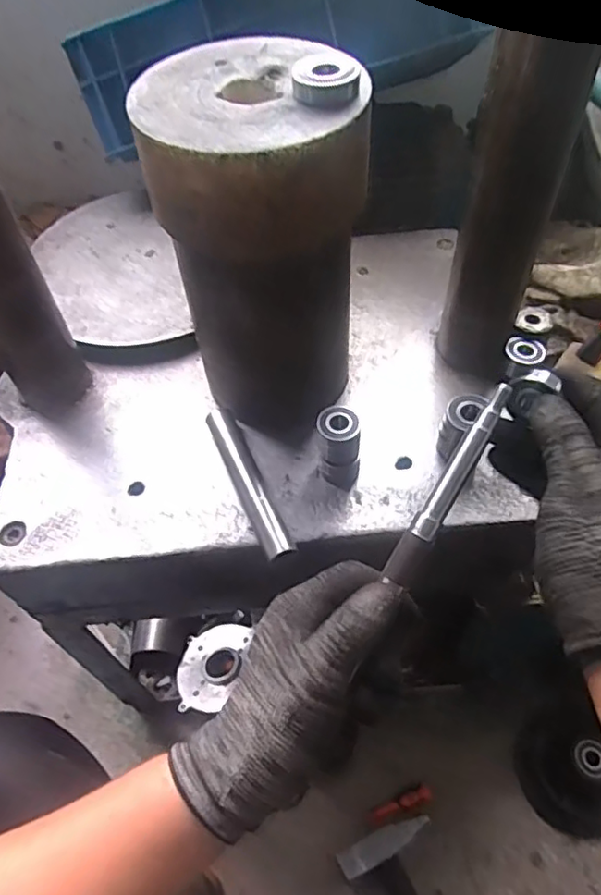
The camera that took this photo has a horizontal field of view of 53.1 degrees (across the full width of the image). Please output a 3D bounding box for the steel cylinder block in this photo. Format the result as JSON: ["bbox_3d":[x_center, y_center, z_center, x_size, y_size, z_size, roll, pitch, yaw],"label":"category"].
[{"bbox_3d":[-0.023,-0.137,0.457,0.139,0.260,0.144,-9,54,-3],"label":"steel cylinder block"}]

